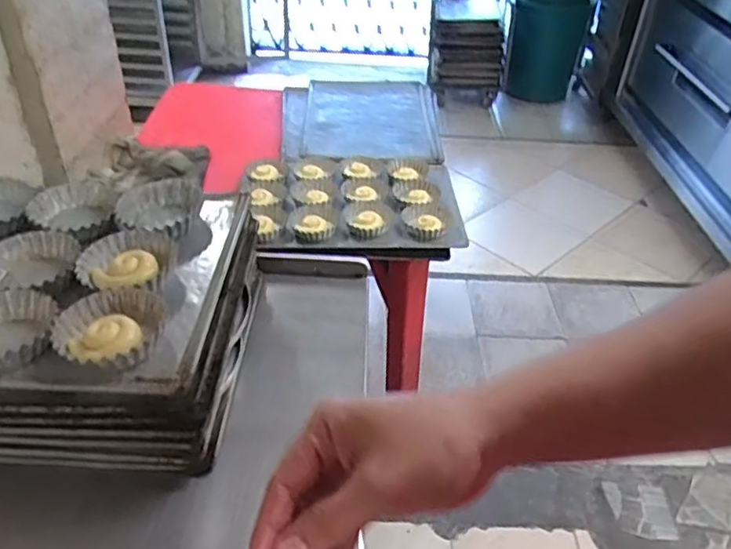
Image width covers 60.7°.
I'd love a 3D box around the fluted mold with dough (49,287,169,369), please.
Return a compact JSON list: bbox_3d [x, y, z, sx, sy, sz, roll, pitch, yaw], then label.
[{"bbox_3d":[-0.235,0.052,0.573,0.093,0.027,0.101,2,38,-2],"label":"fluted mold with dough"}]

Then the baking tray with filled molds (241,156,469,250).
[{"bbox_3d":[-0.035,-0.173,1.309,0.444,0.046,0.376,1,38,-2],"label":"baking tray with filled molds"}]

